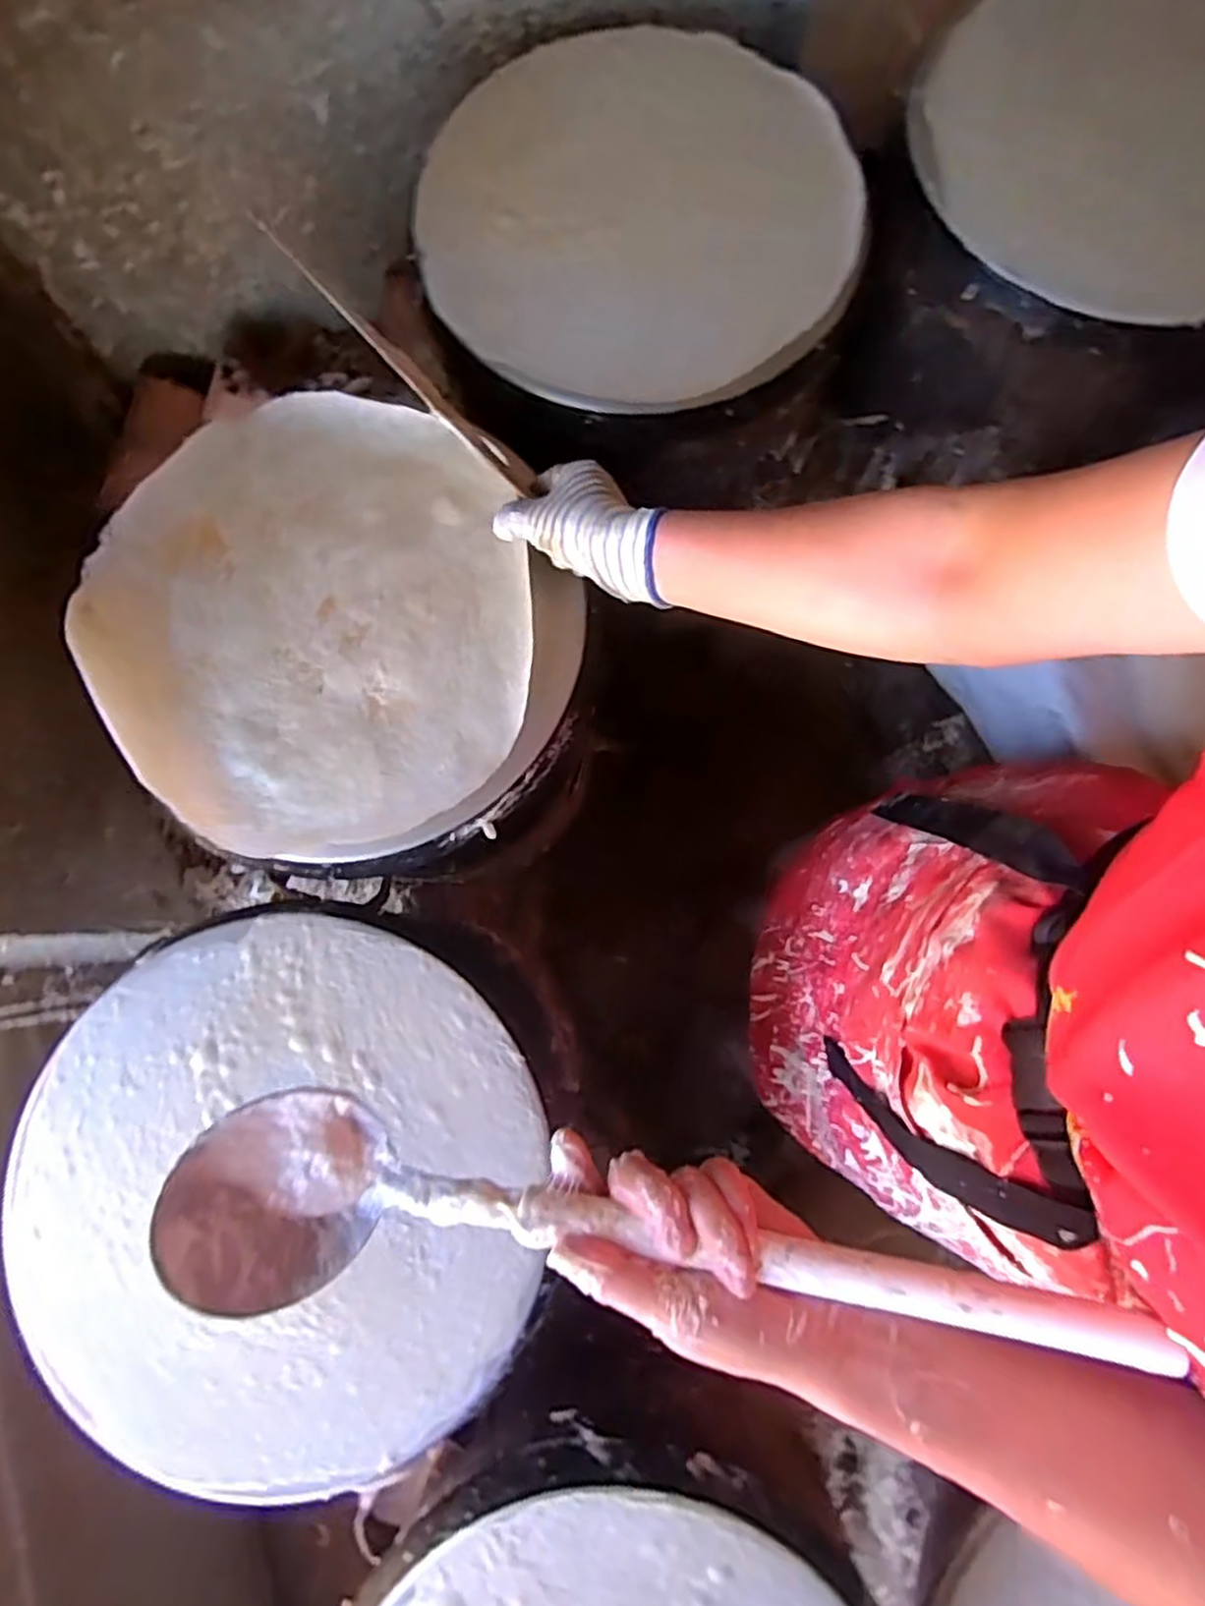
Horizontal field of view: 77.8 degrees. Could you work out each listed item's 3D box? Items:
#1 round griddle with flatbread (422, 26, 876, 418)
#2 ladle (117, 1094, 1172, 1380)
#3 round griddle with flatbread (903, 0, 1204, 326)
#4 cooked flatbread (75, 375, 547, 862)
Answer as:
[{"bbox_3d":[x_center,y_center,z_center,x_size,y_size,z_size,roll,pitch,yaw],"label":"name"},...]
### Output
[{"bbox_3d":[0.030,-0.486,0.612,0.349,0.027,0.350,0,79,-1],"label":"round griddle with flatbread"},{"bbox_3d":[0.020,0.192,0.313,0.395,0.051,0.085,9,79,3],"label":"ladle"},{"bbox_3d":[0.444,-0.561,0.625,0.341,0.032,0.326,34,80,5],"label":"round griddle with flatbread"},{"bbox_3d":[-0.218,-0.143,0.560,0.317,0.038,0.346,0,79,-1],"label":"cooked flatbread"}]

